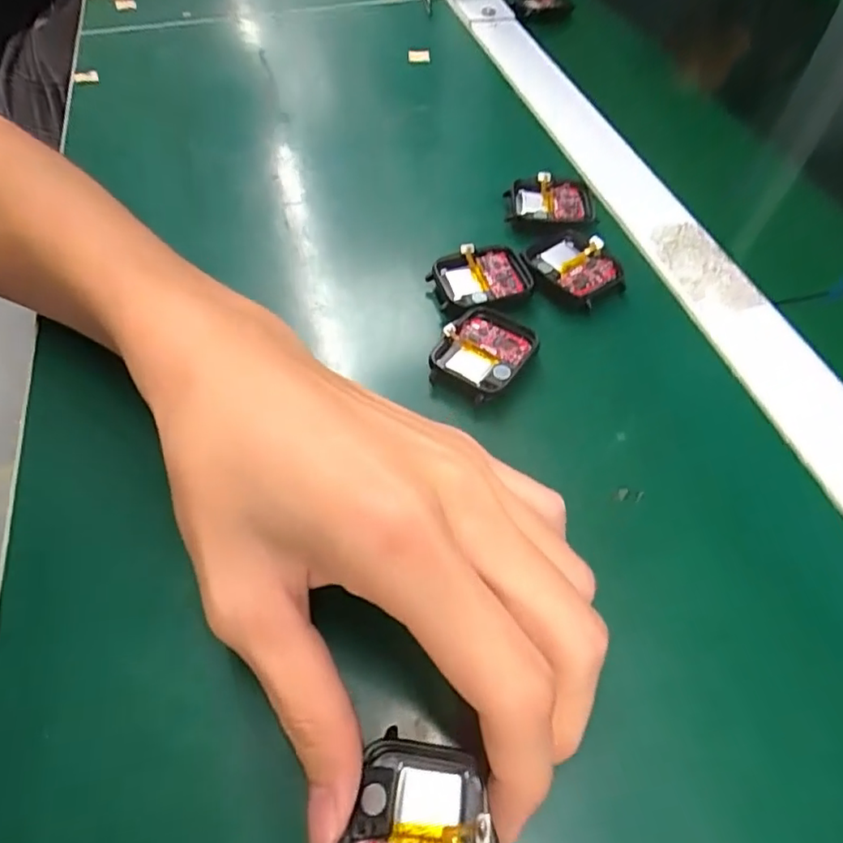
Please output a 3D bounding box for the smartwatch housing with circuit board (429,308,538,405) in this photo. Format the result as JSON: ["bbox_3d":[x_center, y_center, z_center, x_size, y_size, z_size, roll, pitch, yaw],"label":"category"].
[{"bbox_3d":[0.027,-0.030,0.245,0.036,0.006,0.044,28,58,18],"label":"smartwatch housing with circuit board"}]

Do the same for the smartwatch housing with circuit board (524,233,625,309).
[{"bbox_3d":[0.076,-0.076,0.276,0.035,0.008,0.043,-32,61,-22],"label":"smartwatch housing with circuit board"}]

